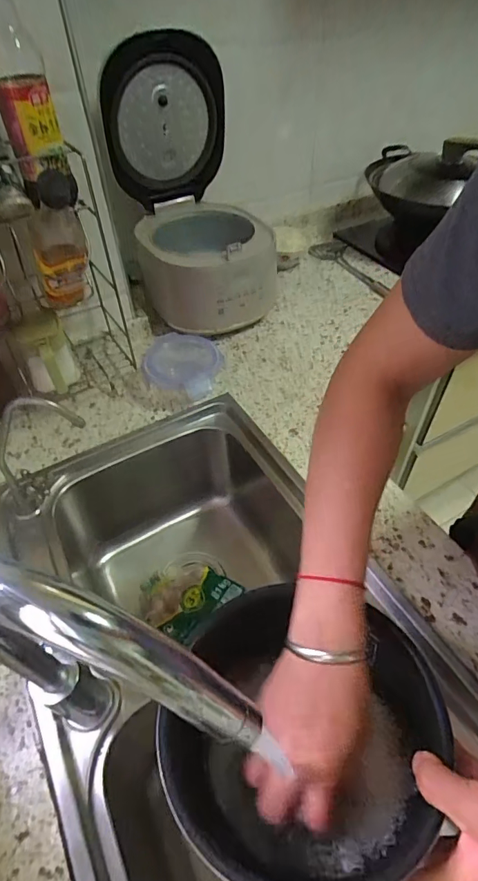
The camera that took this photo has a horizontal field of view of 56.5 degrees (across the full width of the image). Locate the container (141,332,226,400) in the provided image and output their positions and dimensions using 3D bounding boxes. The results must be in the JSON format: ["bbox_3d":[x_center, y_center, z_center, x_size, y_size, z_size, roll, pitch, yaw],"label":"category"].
[{"bbox_3d":[-0.092,-0.122,0.755,0.123,0.058,0.132,-1,48,1],"label":"container"}]

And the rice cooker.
[{"bbox_3d":[-0.081,-0.446,0.819,0.268,0.404,0.374,-8,48,-5],"label":"rice cooker"}]

